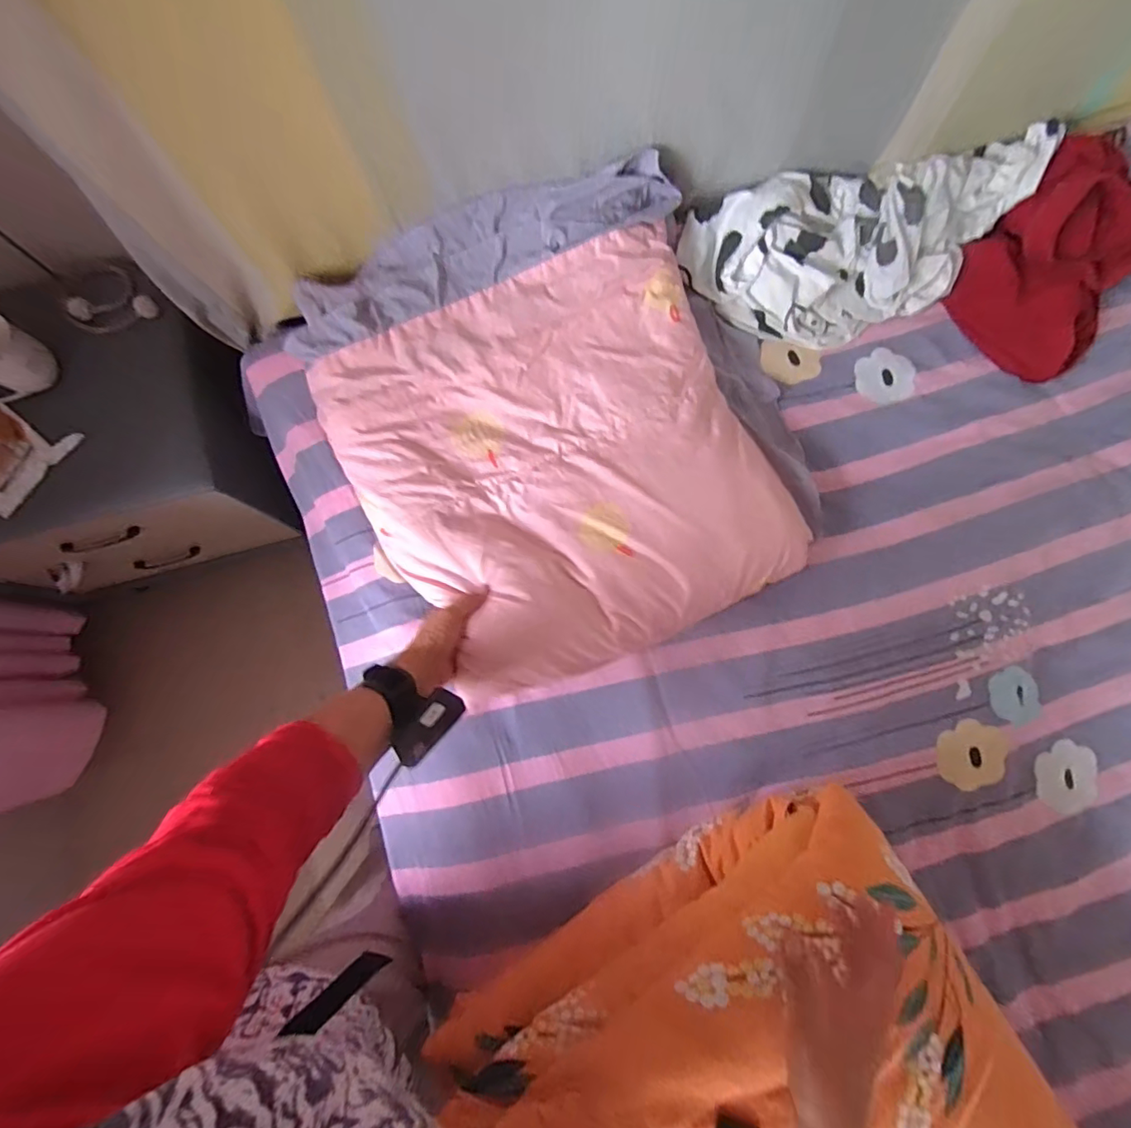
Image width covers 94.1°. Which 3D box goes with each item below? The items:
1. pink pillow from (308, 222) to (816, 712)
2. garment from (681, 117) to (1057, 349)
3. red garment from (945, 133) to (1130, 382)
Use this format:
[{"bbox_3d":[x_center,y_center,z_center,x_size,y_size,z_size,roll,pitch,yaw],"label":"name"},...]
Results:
[{"bbox_3d":[0.005,-0.111,0.623,0.469,0.086,0.444,-24,81,-5],"label":"pink pillow"},{"bbox_3d":[0.401,-0.436,0.724,0.471,0.113,0.209,-19,81,-4],"label":"garment"},{"bbox_3d":[0.691,-0.415,0.715,0.230,0.141,0.276,40,81,6],"label":"red garment"}]

